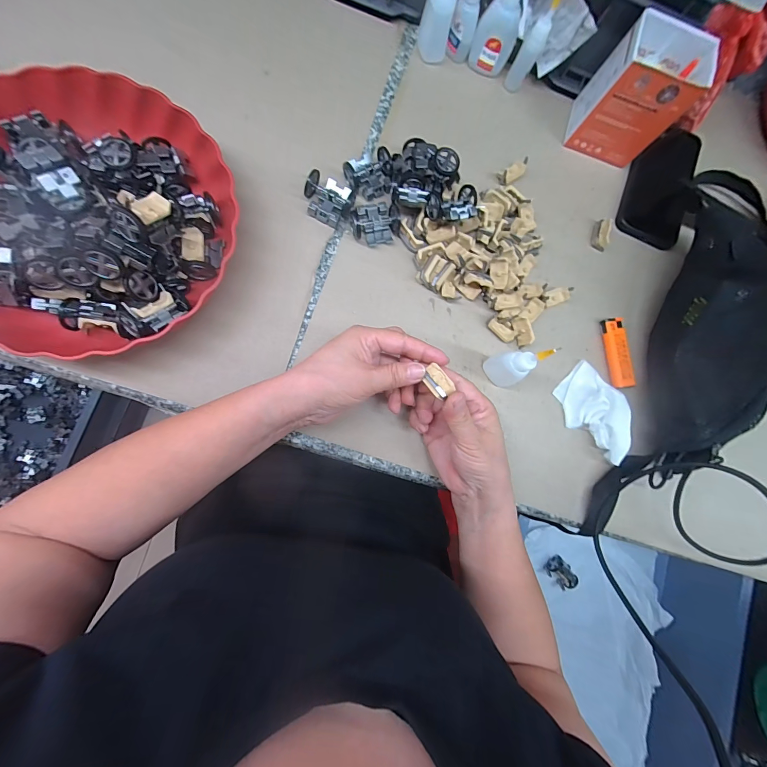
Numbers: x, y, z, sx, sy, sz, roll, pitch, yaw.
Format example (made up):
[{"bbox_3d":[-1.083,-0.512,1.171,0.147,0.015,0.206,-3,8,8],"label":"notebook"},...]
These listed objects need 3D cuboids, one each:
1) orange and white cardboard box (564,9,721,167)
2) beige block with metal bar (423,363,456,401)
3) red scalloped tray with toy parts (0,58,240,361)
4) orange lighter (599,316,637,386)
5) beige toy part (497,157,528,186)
[{"bbox_3d":[0.281,-0.320,0.367,0.090,0.098,0.068,18,83,-6],"label":"orange and white cardboard box"},{"bbox_3d":[0.044,-0.001,0.267,0.016,0.010,0.028,-32,56,-8],"label":"beige block with metal bar"},{"bbox_3d":[-0.255,-0.146,0.283,0.235,0.069,0.240,-6,85,-8],"label":"red scalloped tray with toy parts"},{"bbox_3d":[0.268,-0.035,0.375,0.023,0.014,0.079,-2,85,-8],"label":"orange lighter"},{"bbox_3d":[0.152,-0.247,0.383,0.038,0.012,0.017,-37,90,-9],"label":"beige toy part"}]

